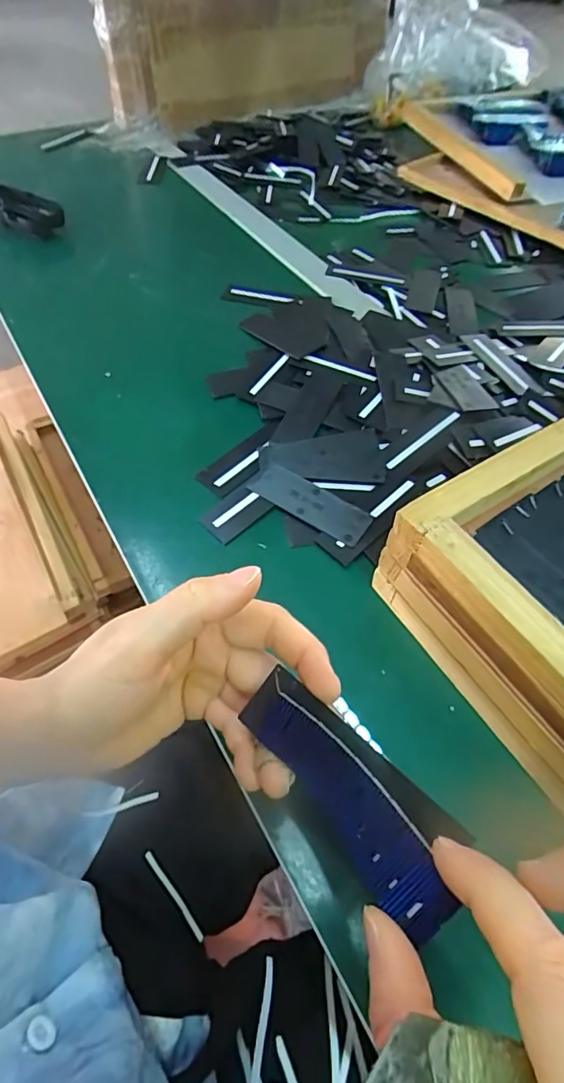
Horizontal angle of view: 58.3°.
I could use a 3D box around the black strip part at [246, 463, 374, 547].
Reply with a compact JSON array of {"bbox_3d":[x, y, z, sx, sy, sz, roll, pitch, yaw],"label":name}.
[{"bbox_3d":[0.020,-0.028,0.367,0.091,0.006,0.032,29,57,20],"label":"black strip part"}]

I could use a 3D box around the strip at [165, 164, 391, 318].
[{"bbox_3d":[-0.026,-0.392,0.634,0.044,0.006,0.464,-25,59,-20],"label":"strip"}]

